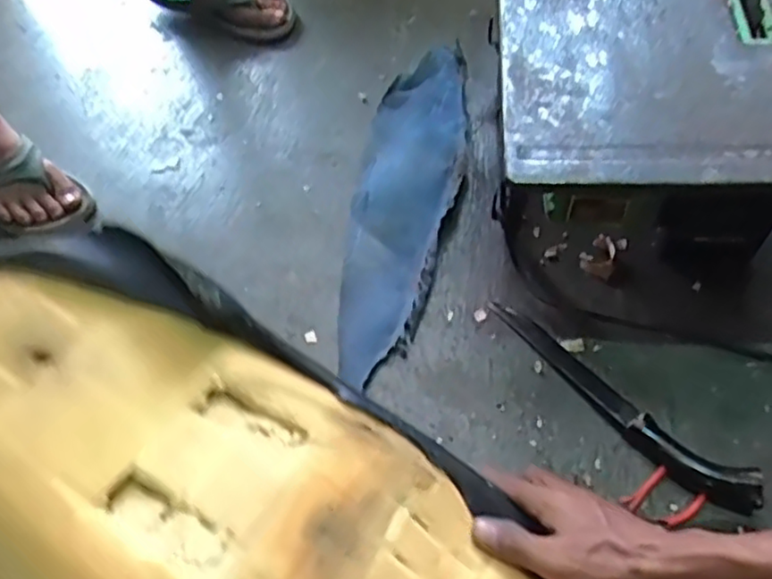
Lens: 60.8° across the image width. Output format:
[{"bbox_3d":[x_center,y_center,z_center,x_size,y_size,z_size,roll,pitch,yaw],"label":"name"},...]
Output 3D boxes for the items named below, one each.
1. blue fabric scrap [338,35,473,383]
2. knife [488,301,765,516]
[{"bbox_3d":[0.021,-0.113,0.790,0.122,0.022,0.475,4,60,19],"label":"blue fabric scrap"},{"bbox_3d":[0.216,0.103,0.636,0.043,0.034,0.301,-40,63,-20],"label":"knife"}]

